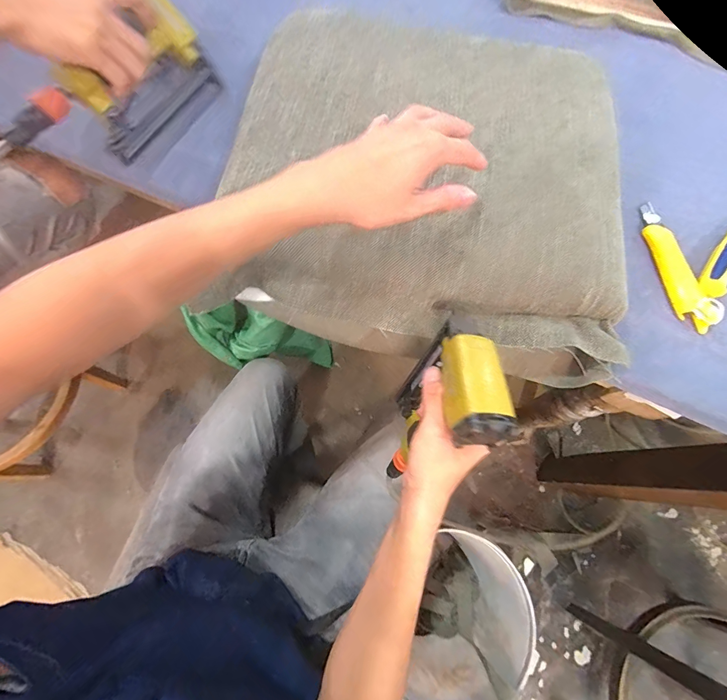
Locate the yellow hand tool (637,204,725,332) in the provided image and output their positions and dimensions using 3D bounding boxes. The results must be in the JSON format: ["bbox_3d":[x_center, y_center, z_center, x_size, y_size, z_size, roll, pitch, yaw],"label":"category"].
[{"bbox_3d":[0.364,-0.102,0.429,0.030,0.021,0.166,-9,72,-6],"label":"yellow hand tool"}]

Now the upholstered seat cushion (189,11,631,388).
[{"bbox_3d":[0.075,-0.196,0.423,0.430,0.073,0.403,9,71,0],"label":"upholstered seat cushion"}]

